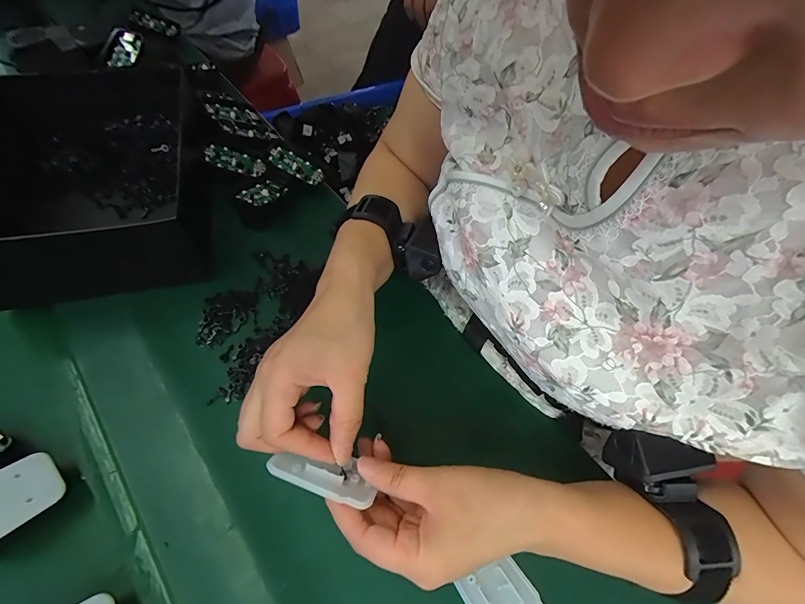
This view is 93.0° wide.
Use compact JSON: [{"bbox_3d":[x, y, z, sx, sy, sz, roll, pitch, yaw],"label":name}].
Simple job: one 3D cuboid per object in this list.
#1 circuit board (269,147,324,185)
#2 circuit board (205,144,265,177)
[{"bbox_3d":[-0.125,-0.163,0.457,0.063,0.004,0.031,26,59,-17],"label":"circuit board"},{"bbox_3d":[-0.196,-0.167,0.450,0.063,0.008,0.032,12,57,-24],"label":"circuit board"}]

